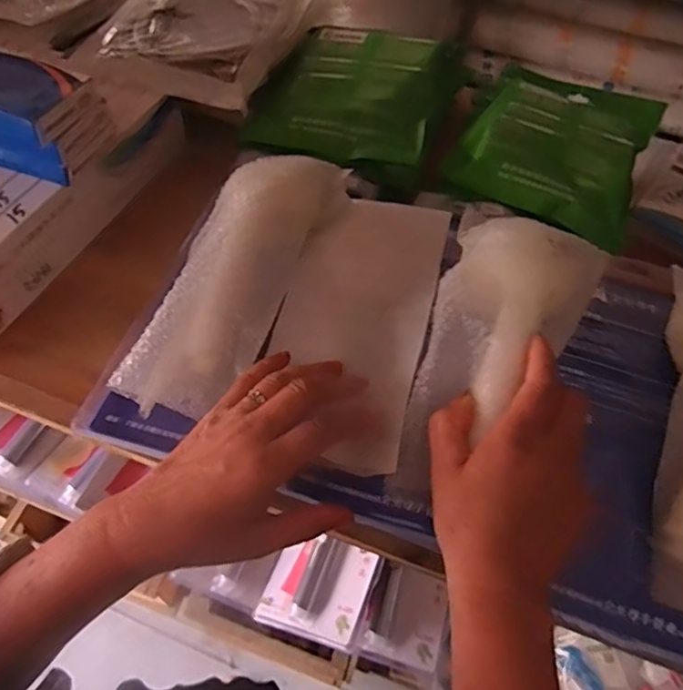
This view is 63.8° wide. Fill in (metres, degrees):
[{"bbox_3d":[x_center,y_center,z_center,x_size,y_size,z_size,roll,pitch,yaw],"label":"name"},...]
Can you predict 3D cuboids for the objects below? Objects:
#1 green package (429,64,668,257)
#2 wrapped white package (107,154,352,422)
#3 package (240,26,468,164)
[{"bbox_3d":[0.232,-0.219,0.573,0.172,0.038,0.284,26,58,12],"label":"green package"},{"bbox_3d":[-0.072,-0.063,0.407,0.078,0.033,0.247,19,57,8],"label":"wrapped white package"},{"bbox_3d":[0.016,-0.270,0.591,0.189,0.057,0.235,20,57,8],"label":"package"}]

